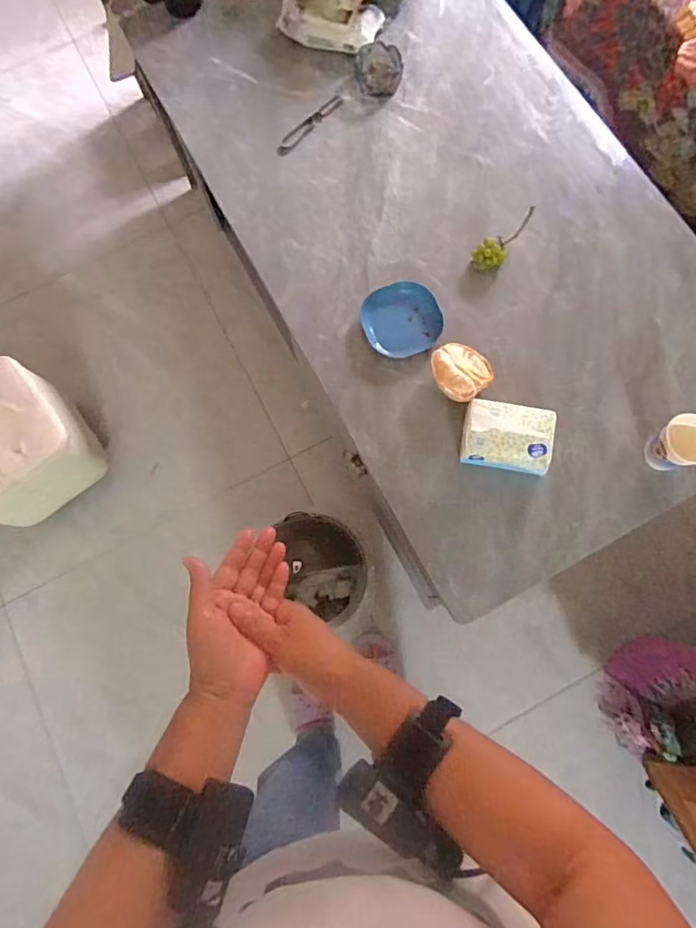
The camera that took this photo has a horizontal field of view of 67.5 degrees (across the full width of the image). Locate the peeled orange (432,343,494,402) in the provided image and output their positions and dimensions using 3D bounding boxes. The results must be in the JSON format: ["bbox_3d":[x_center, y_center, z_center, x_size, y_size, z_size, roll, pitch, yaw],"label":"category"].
[{"bbox_3d":[0.178,-0.148,0.838,0.098,0.058,0.098,-40,79,-7],"label":"peeled orange"}]

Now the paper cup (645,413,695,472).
[{"bbox_3d":[0.487,-0.027,0.776,0.068,0.103,0.073,-10,77,0],"label":"paper cup"}]

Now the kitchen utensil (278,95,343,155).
[{"bbox_3d":[-0.073,-0.644,0.990,0.031,0.007,0.163,44,82,9],"label":"kitchen utensil"}]

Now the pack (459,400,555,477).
[{"bbox_3d":[0.243,-0.039,0.805,0.131,0.065,0.099,10,78,4],"label":"pack"}]

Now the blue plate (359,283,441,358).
[{"bbox_3d":[0.089,-0.241,0.878,0.129,0.022,0.129,0,84,0],"label":"blue plate"}]

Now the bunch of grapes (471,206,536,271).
[{"bbox_3d":[0.269,-0.380,0.890,0.135,0.036,0.049,-40,80,10],"label":"bunch of grapes"}]

